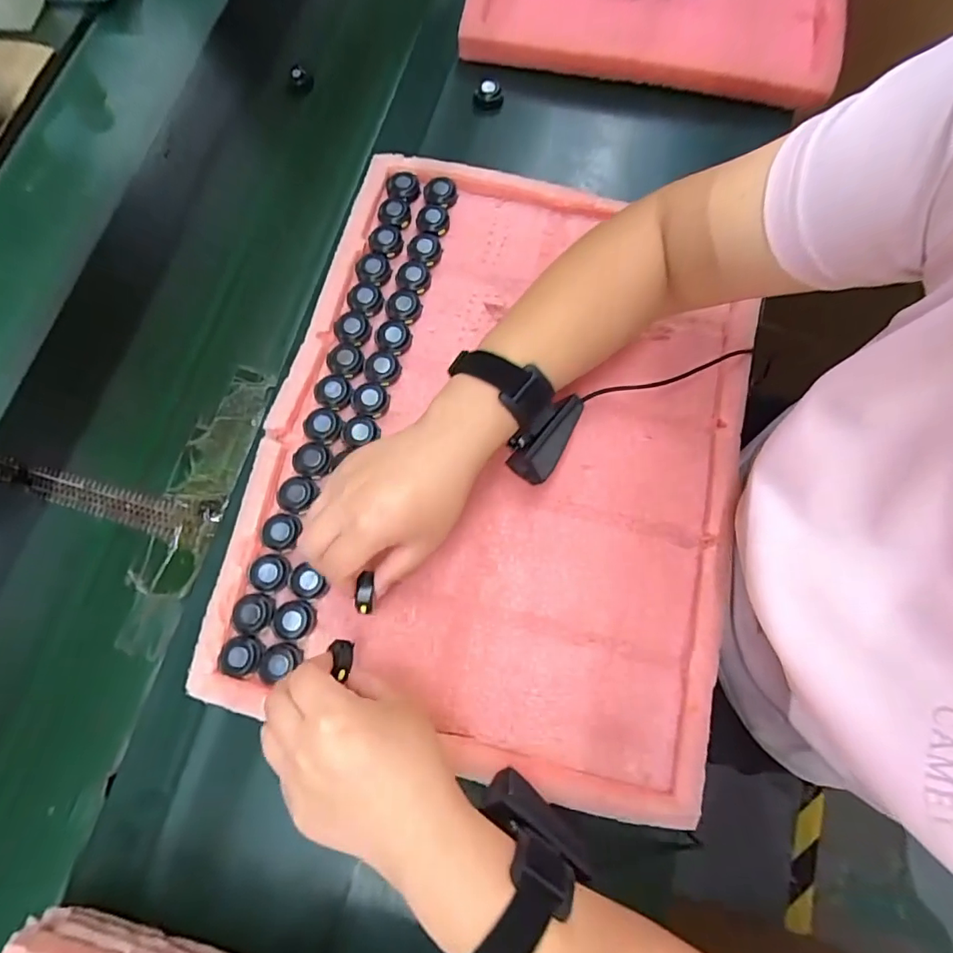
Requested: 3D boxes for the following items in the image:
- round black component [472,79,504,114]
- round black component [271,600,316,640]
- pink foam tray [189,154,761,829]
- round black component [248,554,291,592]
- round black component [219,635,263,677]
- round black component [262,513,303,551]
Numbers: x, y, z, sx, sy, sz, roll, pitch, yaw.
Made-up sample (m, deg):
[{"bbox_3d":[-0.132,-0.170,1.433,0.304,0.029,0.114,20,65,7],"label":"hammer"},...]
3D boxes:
[{"bbox_3d":[0.011,-0.395,0.527,0.030,0.016,0.030,0,77,-1],"label":"round black component"},{"bbox_3d":[-0.136,0.106,0.375,0.029,0.009,0.026,3,77,-1],"label":"round black component"},{"bbox_3d":[0.022,-0.036,0.417,0.374,0.028,0.499,13,77,2],"label":"pink foam tray"},{"bbox_3d":[-0.157,0.073,0.384,0.029,0.006,0.027,5,77,0],"label":"round black component"},{"bbox_3d":[-0.173,0.131,0.371,0.029,0.009,0.028,0,77,-1],"label":"round black component"},{"bbox_3d":[-0.152,0.042,0.392,0.028,0.008,0.028,0,77,-1],"label":"round black component"}]

